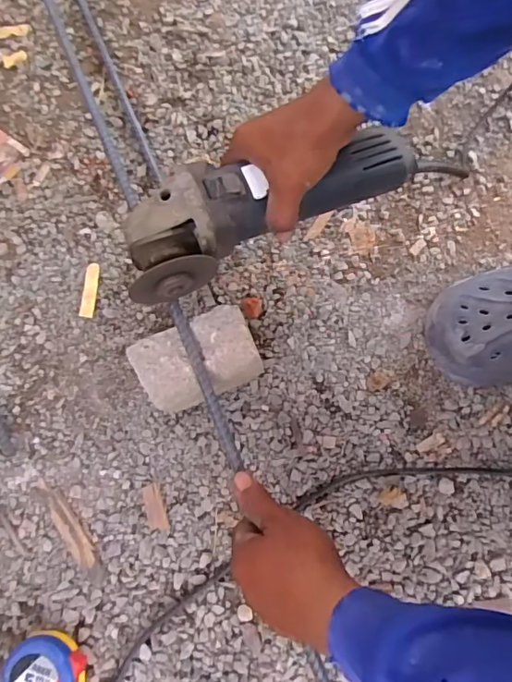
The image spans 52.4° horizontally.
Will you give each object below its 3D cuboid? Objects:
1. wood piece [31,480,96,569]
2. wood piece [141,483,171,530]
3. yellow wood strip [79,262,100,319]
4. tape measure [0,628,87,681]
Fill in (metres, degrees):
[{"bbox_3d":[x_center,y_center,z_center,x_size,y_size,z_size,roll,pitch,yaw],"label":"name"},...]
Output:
[{"bbox_3d":[-0.184,0.176,0.503,0.019,0.004,0.094,-38,79,-7],"label":"wood piece"},{"bbox_3d":[-0.099,0.162,0.505,0.019,0.004,0.043,-18,78,-3],"label":"wood piece"},{"bbox_3d":[-0.177,-0.054,0.557,0.014,0.007,0.057,12,97,4],"label":"yellow wood strip"},{"bbox_3d":[-0.186,0.298,0.459,0.071,0.038,0.069,3,77,2],"label":"tape measure"}]

